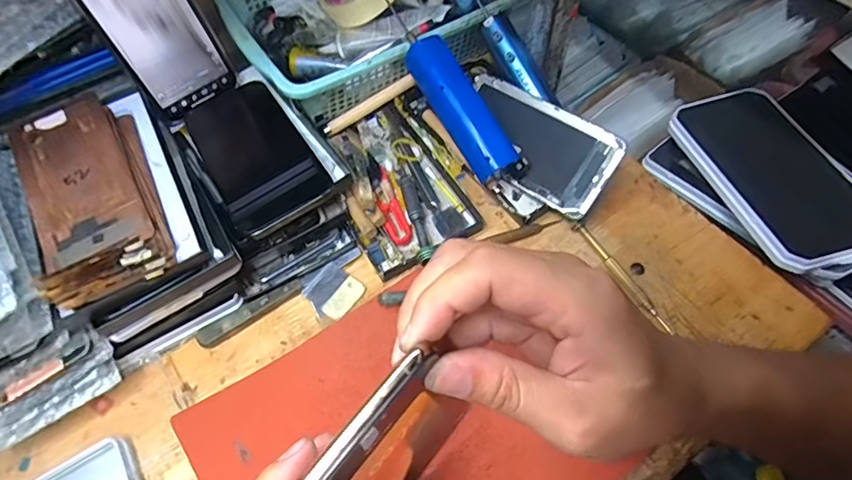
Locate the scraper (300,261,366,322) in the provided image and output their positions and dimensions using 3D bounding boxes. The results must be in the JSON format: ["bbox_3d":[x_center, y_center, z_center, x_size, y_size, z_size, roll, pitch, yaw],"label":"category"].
[{"bbox_3d":[-0.075,0.041,0.406,0.040,0.004,0.039,33,65,19],"label":"scraper"}]

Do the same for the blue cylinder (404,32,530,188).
[{"bbox_3d":[0.030,-0.110,0.437,0.036,0.033,0.143,-34,90,-18],"label":"blue cylinder"}]

